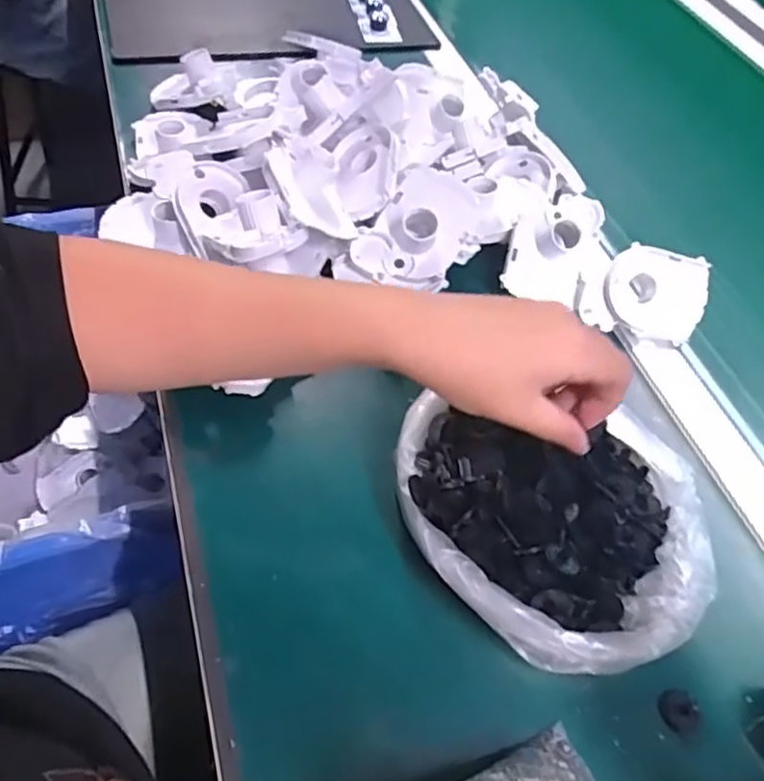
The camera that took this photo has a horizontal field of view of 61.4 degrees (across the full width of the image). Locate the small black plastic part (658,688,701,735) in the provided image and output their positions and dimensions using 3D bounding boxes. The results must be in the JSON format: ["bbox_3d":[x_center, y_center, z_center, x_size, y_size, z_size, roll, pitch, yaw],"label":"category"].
[{"bbox_3d":[0.159,0.172,0.345,0.016,0.010,0.022,-10,55,-13],"label":"small black plastic part"}]

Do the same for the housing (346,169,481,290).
[{"bbox_3d":[0.027,-0.118,0.480,0.069,0.032,0.091,28,56,12],"label":"housing"}]

